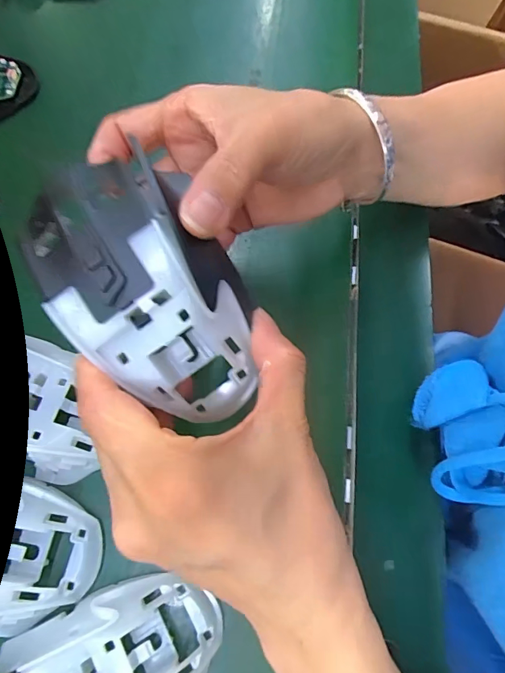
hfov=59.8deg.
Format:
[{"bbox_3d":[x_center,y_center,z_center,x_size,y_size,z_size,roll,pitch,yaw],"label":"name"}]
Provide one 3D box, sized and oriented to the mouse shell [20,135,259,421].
[{"bbox_3d":[-0.038,-0.016,0.172,0.066,0.032,0.111,-25,98,0],"label":"mouse shell"}]

